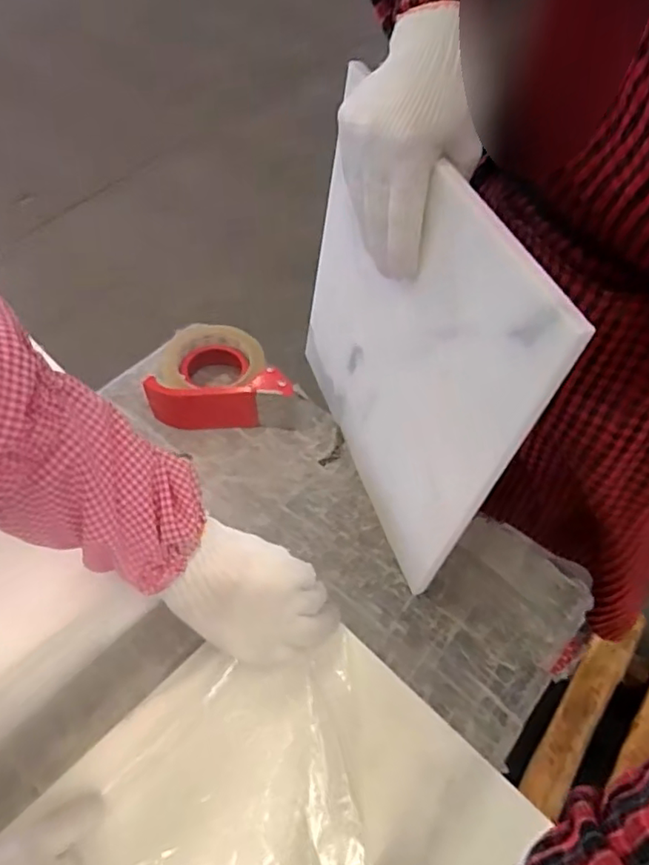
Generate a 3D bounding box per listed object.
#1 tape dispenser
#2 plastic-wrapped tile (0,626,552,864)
[{"bbox_3d":[-0.099,-0.064,0.601,0.157,0.059,0.123,0,56,-4],"label":"tape dispenser"},{"bbox_3d":[-0.031,0.295,0.382,0.289,0.024,0.302,38,61,20],"label":"plastic-wrapped tile"}]

